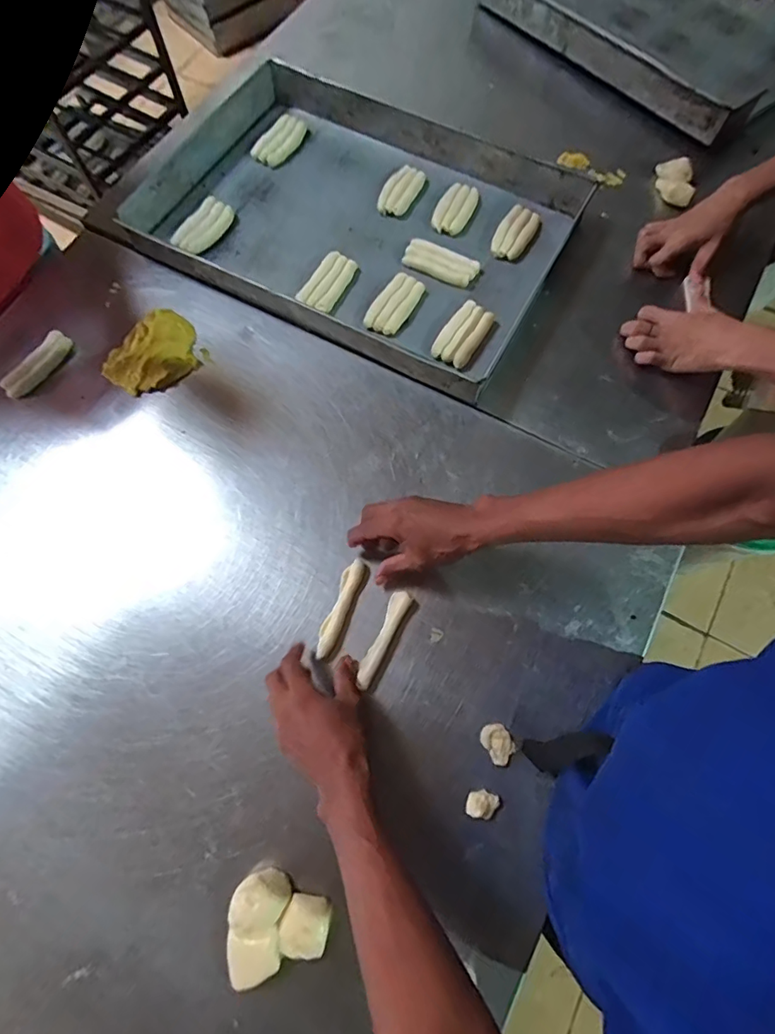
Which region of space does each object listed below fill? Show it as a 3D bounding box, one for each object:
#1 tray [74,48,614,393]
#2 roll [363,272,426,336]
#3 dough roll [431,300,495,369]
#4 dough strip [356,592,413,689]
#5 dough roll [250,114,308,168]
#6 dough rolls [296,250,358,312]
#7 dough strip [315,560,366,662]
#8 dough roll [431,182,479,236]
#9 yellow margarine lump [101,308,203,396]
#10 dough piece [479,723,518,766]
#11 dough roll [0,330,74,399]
[{"bbox_3d":[-0.050,-0.460,0.770,0.612,0.059,0.416,28,74,9],"label":"tray"},{"bbox_3d":[0.010,-0.311,0.727,0.058,0.014,0.103,30,75,11],"label":"roll"},{"bbox_3d":[0.108,-0.254,0.699,0.053,0.026,0.096,32,75,12],"label":"dough roll"},{"bbox_3d":[-0.004,0.138,0.579,0.023,0.007,0.112,24,74,9],"label":"dough strip"},{"bbox_3d":[-0.181,-0.644,0.855,0.059,0.025,0.110,24,74,9],"label":"dough roll"},{"bbox_3d":[-0.089,-0.350,0.744,0.054,0.012,0.102,24,74,9],"label":"dough rolls"},{"bbox_3d":[-0.056,0.107,0.589,0.025,0.013,0.119,20,74,8],"label":"dough strip"},{"bbox_3d":[0.108,-0.488,0.796,0.053,0.024,0.091,27,74,10],"label":"dough roll"},{"bbox_3d":[-0.333,-0.229,0.696,0.125,0.031,0.107,-17,72,-4],"label":"yellow margarine lump"},{"bbox_3d":[0.119,0.243,0.538,0.030,0.012,0.040,-30,73,-8],"label":"dough piece"},{"bbox_3d":[-0.488,-0.213,0.700,0.042,0.024,0.110,34,76,12],"label":"dough roll"}]

